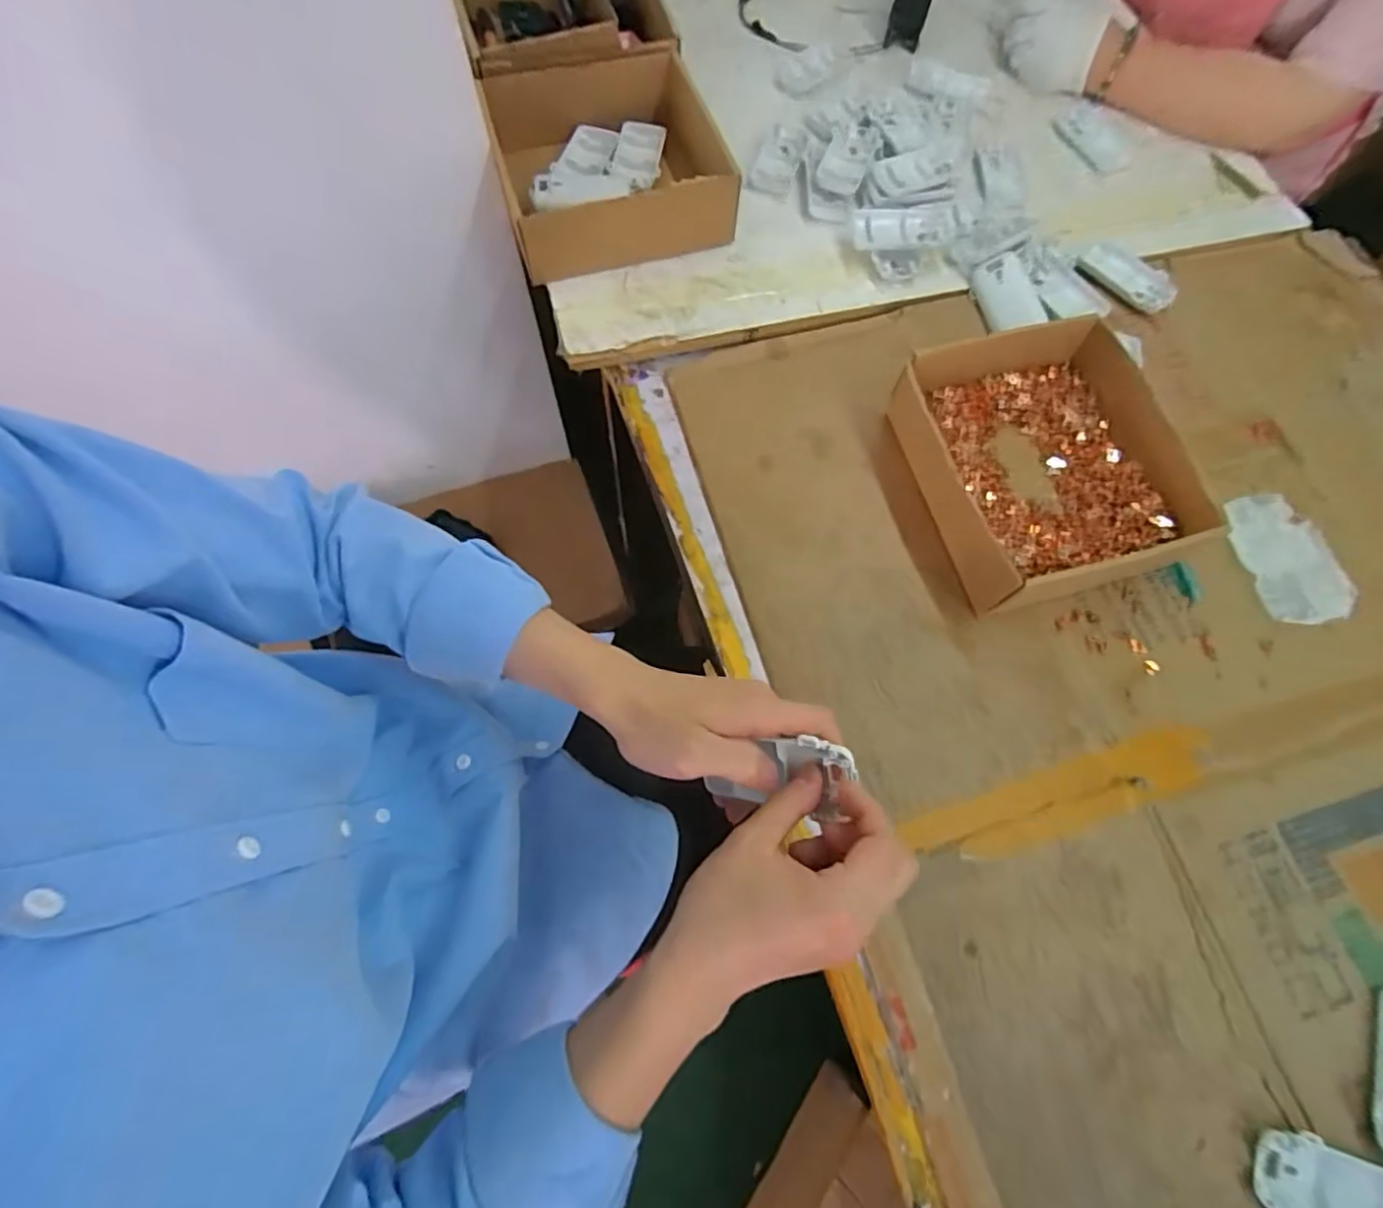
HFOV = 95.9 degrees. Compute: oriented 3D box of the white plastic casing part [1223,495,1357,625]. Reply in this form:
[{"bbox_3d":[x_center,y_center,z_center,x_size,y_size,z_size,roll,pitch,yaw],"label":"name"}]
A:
[{"bbox_3d":[0.504,-0.039,0.531,0.079,0.009,0.117,-13,70,-7],"label":"white plastic casing part"}]

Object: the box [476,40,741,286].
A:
[{"bbox_3d":[-0.088,-0.433,0.610,0.211,0.070,0.210,-14,71,-7],"label":"box"}]

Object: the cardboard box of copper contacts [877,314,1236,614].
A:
[{"bbox_3d":[0.289,-0.117,0.510,0.201,0.064,0.213,-16,71,-8],"label":"cardboard box of copper contacts"}]

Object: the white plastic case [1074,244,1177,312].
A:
[{"bbox_3d":[0.436,-0.327,0.625,0.094,0.015,0.043,34,72,10],"label":"white plastic case"}]

